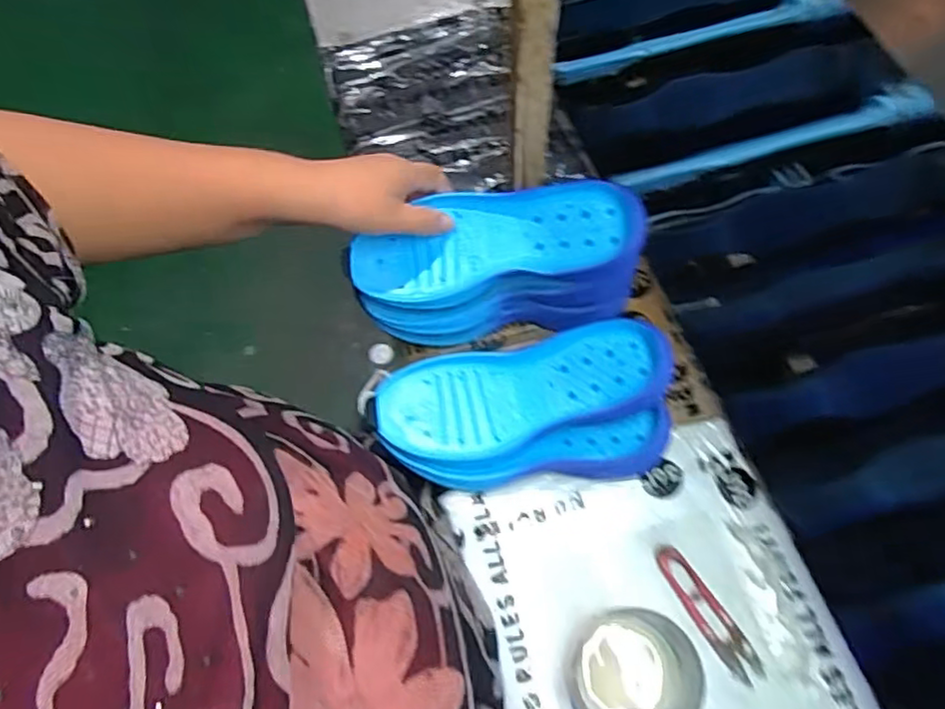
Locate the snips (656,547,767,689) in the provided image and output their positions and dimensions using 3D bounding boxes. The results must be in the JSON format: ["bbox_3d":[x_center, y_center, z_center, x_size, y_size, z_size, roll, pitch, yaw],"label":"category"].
[{"bbox_3d":[0.171,0.188,0.443,0.023,0.005,0.102,-32,68,-11],"label":"snips"}]

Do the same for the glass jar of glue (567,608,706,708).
[{"bbox_3d":[0.107,0.217,0.411,0.079,0.054,0.079,-1,66,2],"label":"glass jar of glue"}]

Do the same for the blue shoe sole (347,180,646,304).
[{"bbox_3d":[0.016,-0.090,0.487,0.227,0.030,0.083,-10,82,10],"label":"blue shoe sole"}]

